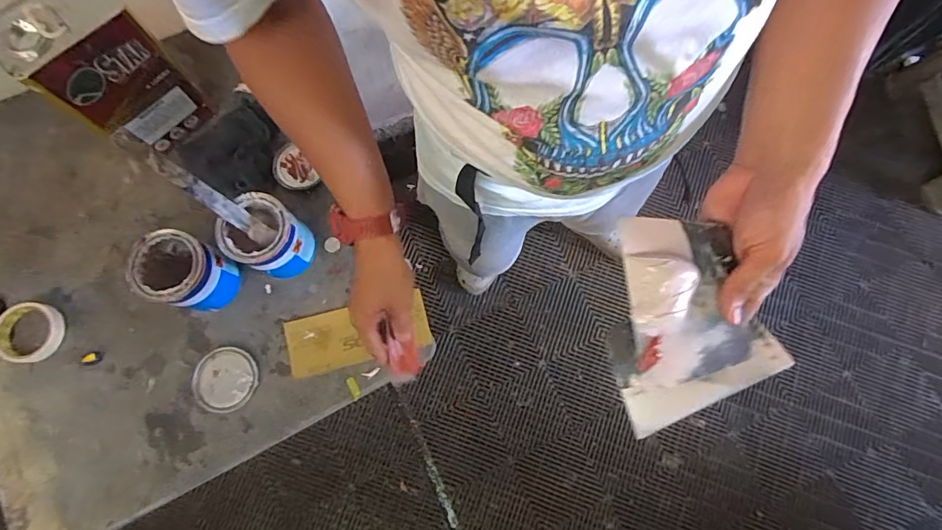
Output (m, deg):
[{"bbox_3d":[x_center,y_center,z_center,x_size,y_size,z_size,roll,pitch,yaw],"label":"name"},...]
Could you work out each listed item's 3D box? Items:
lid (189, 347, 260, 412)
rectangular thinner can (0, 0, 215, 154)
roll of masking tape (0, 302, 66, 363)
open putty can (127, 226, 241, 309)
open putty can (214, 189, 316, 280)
[{"bbox_3d":[-0.390,0.183,0.733,0.095,0.017,0.097,0,78,-1],"label":"lid"},{"bbox_3d":[-0.542,-0.290,0.711,0.166,0.244,0.109,-41,82,-9],"label":"rectangular thinner can"},{"bbox_3d":[-0.709,0.108,0.735,0.094,0.027,0.093,0,78,-1],"label":"roll of masking tape"},{"bbox_3d":[-0.435,0.012,0.715,0.112,0.126,0.103,11,78,1],"label":"open putty can"},{"bbox_3d":[-0.317,-0.040,0.727,0.105,0.116,0.102,0,78,-1],"label":"open putty can"}]

